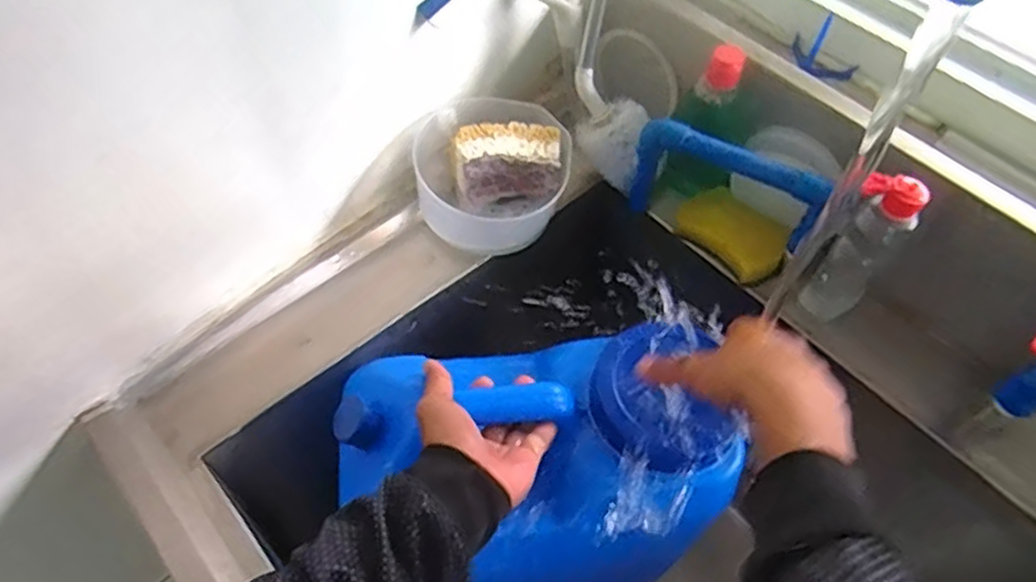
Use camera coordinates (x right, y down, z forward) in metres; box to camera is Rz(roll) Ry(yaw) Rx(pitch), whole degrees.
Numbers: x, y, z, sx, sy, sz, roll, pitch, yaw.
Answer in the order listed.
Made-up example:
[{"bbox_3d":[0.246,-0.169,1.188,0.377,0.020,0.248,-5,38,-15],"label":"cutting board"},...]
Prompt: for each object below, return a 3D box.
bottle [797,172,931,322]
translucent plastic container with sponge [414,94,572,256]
[{"bbox_3d":[0.288,-0.040,0.585,0.057,0.153,0.058,40,64,21],"label":"bottle"},{"bbox_3d":[-0.026,-0.116,0.672,0.141,0.082,0.145,1,57,-2],"label":"translucent plastic container with sponge"}]

